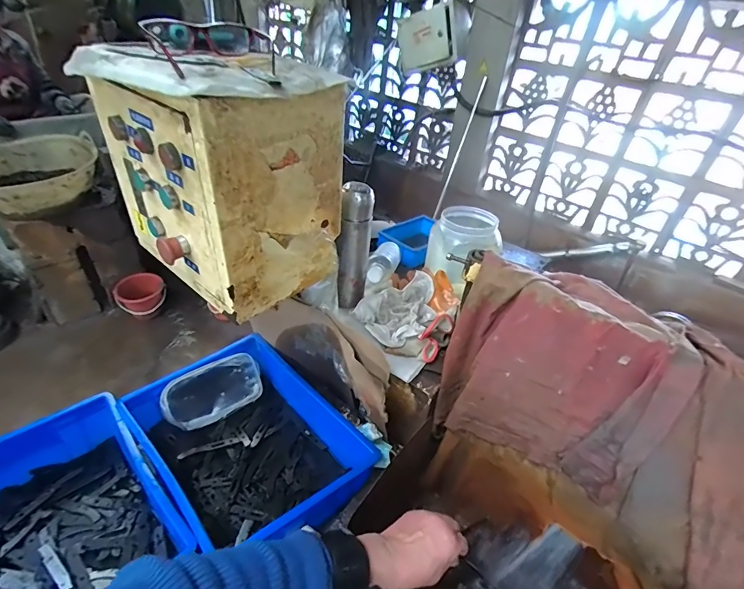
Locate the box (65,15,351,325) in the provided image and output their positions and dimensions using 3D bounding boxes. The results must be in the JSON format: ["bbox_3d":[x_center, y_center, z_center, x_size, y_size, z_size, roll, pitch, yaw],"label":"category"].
[{"bbox_3d":[-0.215,-0.167,0.568,0.296,0.286,0.215,29,43,28],"label":"box"}]

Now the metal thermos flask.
[{"bbox_3d":[-0.037,-0.084,0.750,0.061,0.232,0.060,11,37,9],"label":"metal thermos flask"}]

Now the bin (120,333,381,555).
[{"bbox_3d":[-0.226,0.283,0.766,0.427,0.116,0.300,32,45,32],"label":"bin"}]

